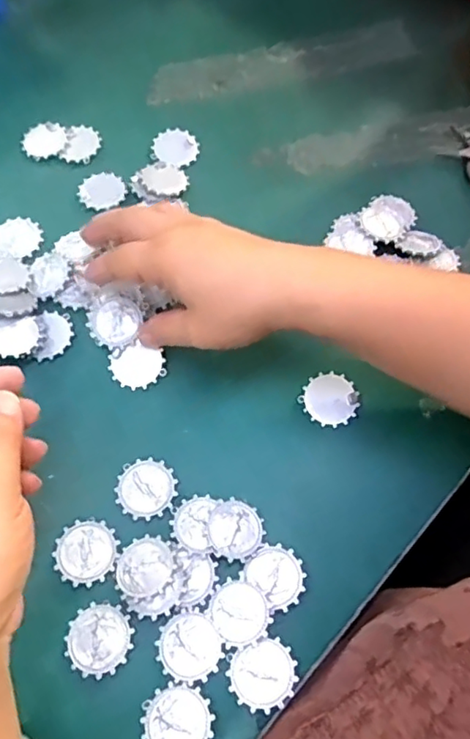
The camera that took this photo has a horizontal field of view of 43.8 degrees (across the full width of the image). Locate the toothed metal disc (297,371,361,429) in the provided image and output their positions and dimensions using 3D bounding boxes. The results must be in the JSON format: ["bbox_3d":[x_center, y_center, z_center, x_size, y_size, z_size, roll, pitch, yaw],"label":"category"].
[{"bbox_3d":[0.059,0.018,0.358,0.032,0.004,0.032,1,65,-3],"label":"toothed metal disc"}]

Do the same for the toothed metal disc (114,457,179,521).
[{"bbox_3d":[-0.050,0.067,0.331,0.033,0.004,0.033,1,65,-3],"label":"toothed metal disc"}]

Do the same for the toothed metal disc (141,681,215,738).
[{"bbox_3d":[-0.028,0.172,0.285,0.033,0.004,0.033,-27,70,-15],"label":"toothed metal disc"}]

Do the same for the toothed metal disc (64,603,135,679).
[{"bbox_3d":[-0.069,0.136,0.295,0.032,0.004,0.033,1,65,-3],"label":"toothed metal disc"}]

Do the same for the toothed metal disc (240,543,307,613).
[{"bbox_3d":[0.023,0.110,0.313,0.029,0.004,0.032,-39,73,-19],"label":"toothed metal disc"}]

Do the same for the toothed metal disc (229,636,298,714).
[{"bbox_3d":[0.015,0.152,0.293,0.033,0.004,0.030,1,65,-3],"label":"toothed metal disc"}]

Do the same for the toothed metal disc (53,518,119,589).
[{"bbox_3d":[-0.080,0.097,0.314,0.032,0.004,0.033,1,65,-3],"label":"toothed metal disc"}]

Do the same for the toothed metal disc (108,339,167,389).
[{"bbox_3d":[-0.059,-0.003,0.360,0.031,0.004,0.028,-28,78,-5],"label":"toothed metal disc"}]

